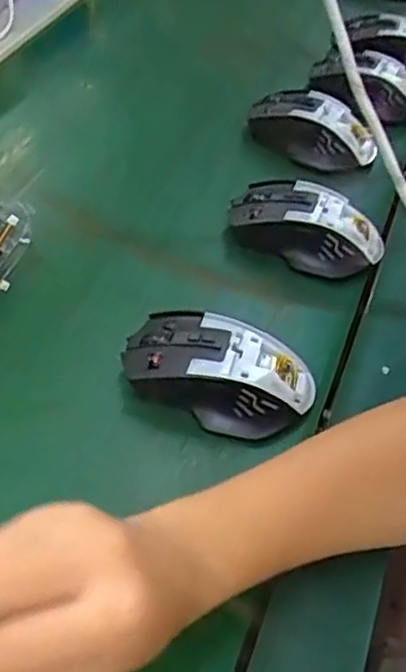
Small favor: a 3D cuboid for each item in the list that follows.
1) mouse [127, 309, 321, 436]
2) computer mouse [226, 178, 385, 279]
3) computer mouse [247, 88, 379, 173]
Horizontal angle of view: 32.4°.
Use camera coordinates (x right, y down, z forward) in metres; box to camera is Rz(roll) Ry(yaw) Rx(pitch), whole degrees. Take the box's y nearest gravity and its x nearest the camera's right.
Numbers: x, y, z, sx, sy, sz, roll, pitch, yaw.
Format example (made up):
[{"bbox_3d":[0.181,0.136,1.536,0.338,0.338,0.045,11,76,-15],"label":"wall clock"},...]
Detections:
[{"bbox_3d":[0.010,0.023,0.418,0.115,0.043,0.068,14,49,8],"label":"mouse"},{"bbox_3d":[0.075,-0.079,0.511,0.109,0.042,0.059,22,51,14],"label":"computer mouse"},{"bbox_3d":[0.091,-0.172,0.578,0.108,0.038,0.046,34,55,24],"label":"computer mouse"}]

